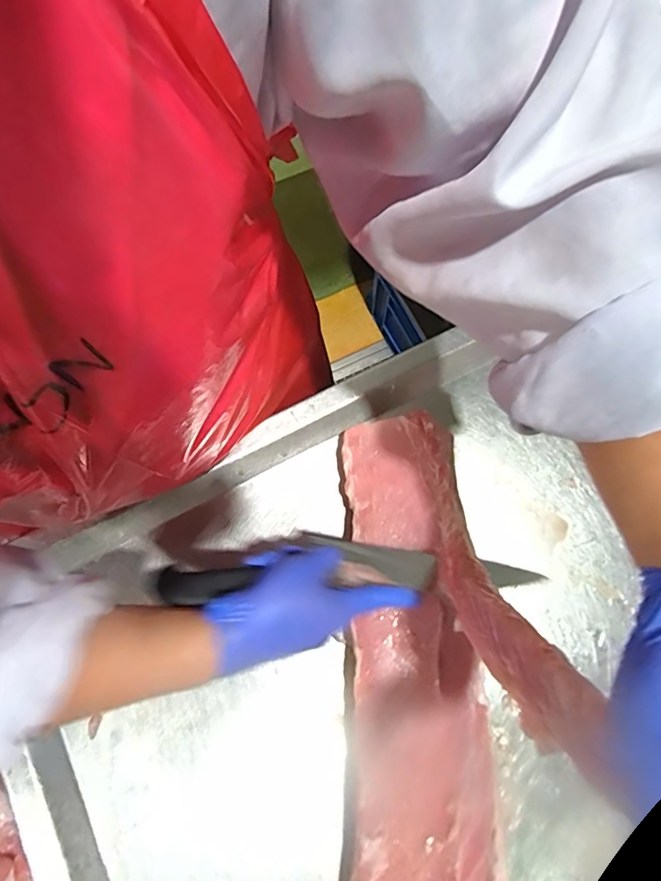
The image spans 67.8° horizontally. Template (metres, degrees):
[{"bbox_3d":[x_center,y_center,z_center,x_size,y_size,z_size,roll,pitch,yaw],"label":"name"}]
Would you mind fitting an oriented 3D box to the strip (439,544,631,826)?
[{"bbox_3d":[0.119,0.134,0.341,0.034,0.219,0.042,-13,100,-3],"label":"strip"}]

